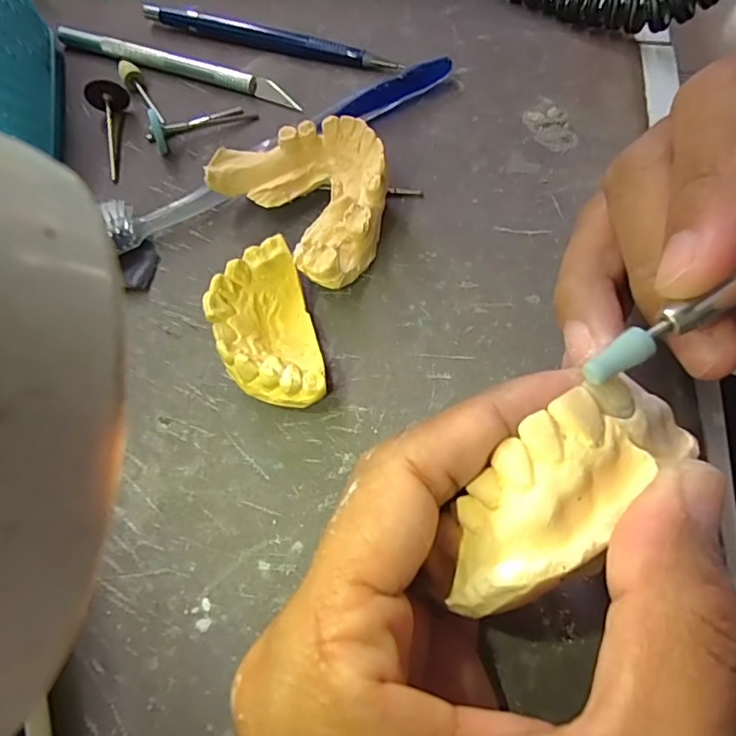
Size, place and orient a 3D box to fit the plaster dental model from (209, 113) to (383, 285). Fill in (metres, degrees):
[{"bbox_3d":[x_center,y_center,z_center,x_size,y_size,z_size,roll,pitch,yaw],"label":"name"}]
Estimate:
[{"bbox_3d":[-0.020,-0.065,0.190,0.053,0.026,0.069,-40,69,-15],"label":"plaster dental model"}]

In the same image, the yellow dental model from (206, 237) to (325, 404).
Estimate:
[{"bbox_3d":[-0.033,-0.012,0.167,0.029,0.024,0.057,-17,65,-5],"label":"yellow dental model"}]

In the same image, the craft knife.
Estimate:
[{"bbox_3d":[-0.094,-0.147,0.244,0.137,0.007,0.008,21,68,13],"label":"craft knife"}]

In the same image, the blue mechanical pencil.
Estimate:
[{"bbox_3d":[-0.050,-0.162,0.247,0.134,0.008,0.007,18,67,11],"label":"blue mechanical pencil"}]

